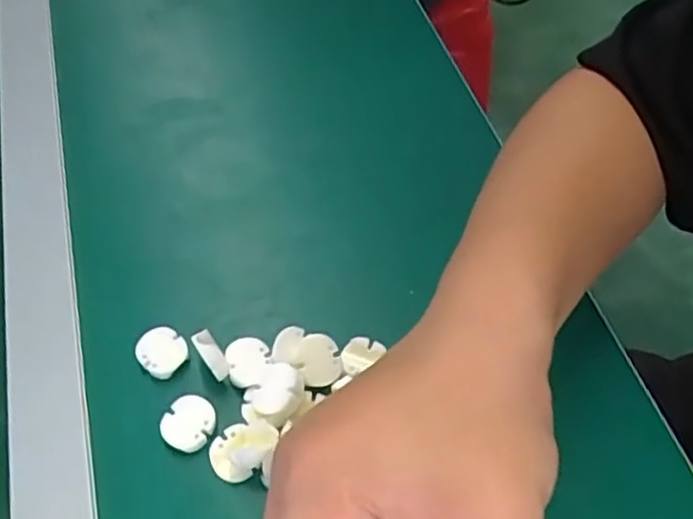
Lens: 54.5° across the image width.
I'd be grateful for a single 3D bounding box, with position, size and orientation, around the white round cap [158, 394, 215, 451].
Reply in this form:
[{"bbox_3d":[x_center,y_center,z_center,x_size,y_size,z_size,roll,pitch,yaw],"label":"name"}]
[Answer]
[{"bbox_3d":[-0.082,0.085,0.352,0.026,0.008,0.028,0,55,0],"label":"white round cap"}]

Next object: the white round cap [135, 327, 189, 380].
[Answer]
[{"bbox_3d":[-0.103,0.051,0.375,0.027,0.010,0.025,0,55,0],"label":"white round cap"}]

